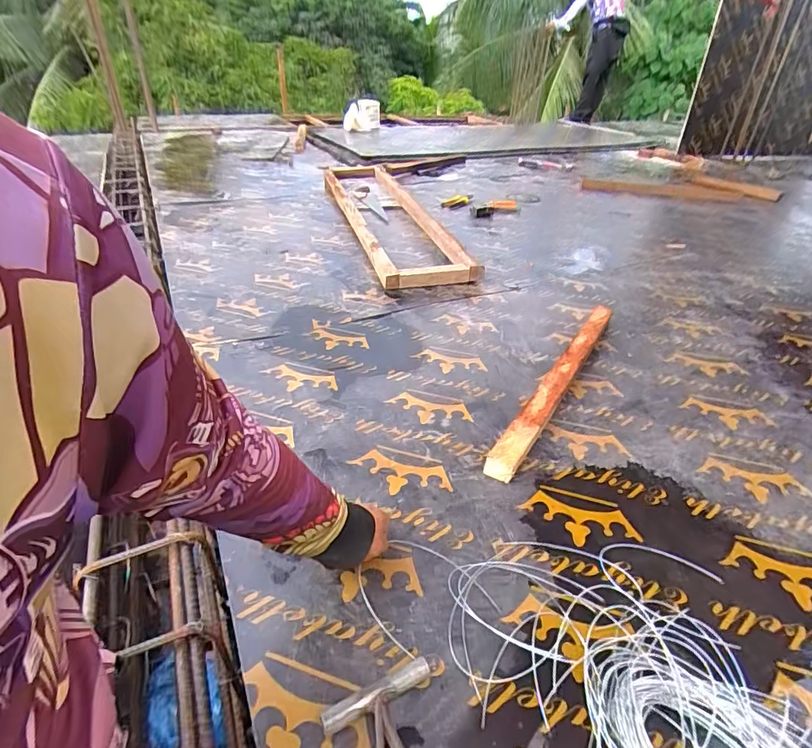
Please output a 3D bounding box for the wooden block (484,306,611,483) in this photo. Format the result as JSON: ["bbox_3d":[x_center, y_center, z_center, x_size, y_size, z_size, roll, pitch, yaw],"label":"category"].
[{"bbox_3d":[0.323,-0.001,0.960,0.050,0.051,0.658,23,41,26],"label":"wooden block"}]

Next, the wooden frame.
[{"bbox_3d":[-0.092,-0.650,1.832,0.328,0.056,1.381,-7,36,-13],"label":"wooden frame"}]

